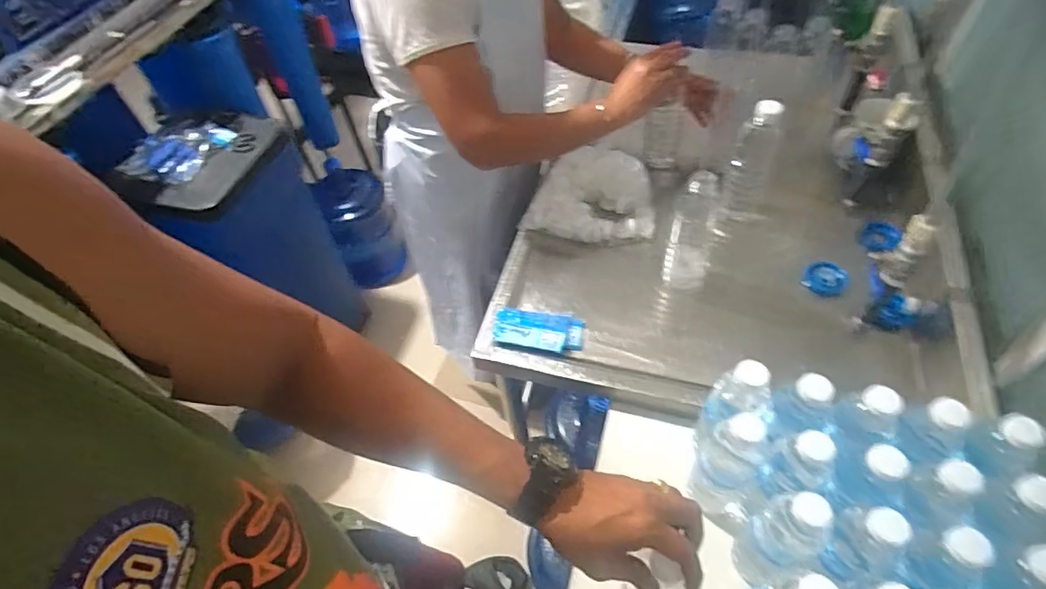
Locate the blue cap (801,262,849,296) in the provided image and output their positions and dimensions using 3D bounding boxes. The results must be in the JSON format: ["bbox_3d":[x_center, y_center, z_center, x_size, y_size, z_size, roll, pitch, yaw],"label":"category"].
[{"bbox_3d":[0.465,-0.024,0.835,0.056,0.024,0.049,30,62,24],"label":"blue cap"}]

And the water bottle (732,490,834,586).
[{"bbox_3d":[0.262,0.252,0.567,0.054,0.183,0.055,-2,54,3],"label":"water bottle"}]

